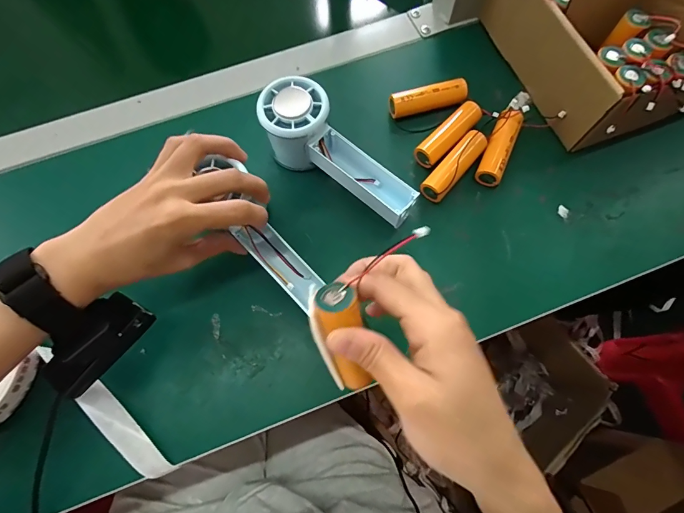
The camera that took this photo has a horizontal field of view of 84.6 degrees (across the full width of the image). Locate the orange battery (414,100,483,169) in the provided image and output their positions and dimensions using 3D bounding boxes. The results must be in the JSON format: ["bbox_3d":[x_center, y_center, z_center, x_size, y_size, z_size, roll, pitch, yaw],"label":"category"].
[{"bbox_3d":[0.098,-0.110,0.348,0.022,0.019,0.078,42,77,13],"label":"orange battery"}]

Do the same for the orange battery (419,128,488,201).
[{"bbox_3d":[0.099,-0.080,0.334,0.023,0.027,0.074,38,76,12],"label":"orange battery"}]

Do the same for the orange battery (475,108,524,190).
[{"bbox_3d":[0.142,-0.097,0.337,0.022,0.024,0.070,24,74,9],"label":"orange battery"}]

